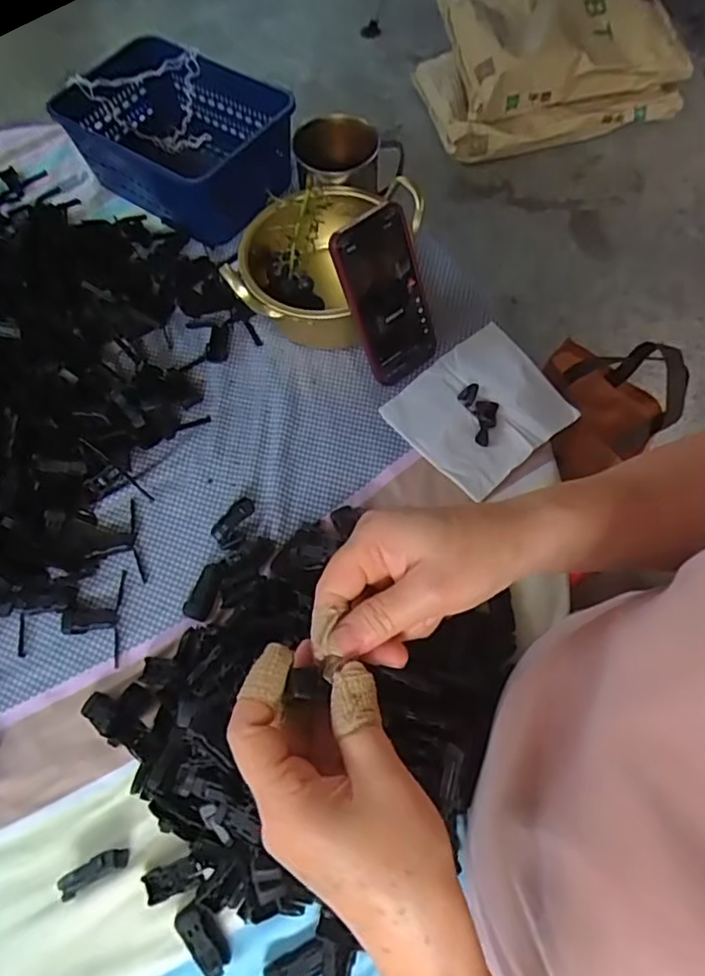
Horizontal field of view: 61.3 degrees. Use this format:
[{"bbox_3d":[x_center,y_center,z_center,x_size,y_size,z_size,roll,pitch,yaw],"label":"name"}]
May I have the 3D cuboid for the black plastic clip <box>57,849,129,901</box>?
[{"bbox_3d":[-0.187,0.277,0.430,0.046,0.016,0.016,-27,68,-10],"label":"black plastic clip"}]

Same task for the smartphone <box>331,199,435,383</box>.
[{"bbox_3d":[0.035,-0.181,0.563,0.079,0.160,0.016,-34,44,-11],"label":"smartphone"}]

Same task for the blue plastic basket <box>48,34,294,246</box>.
[{"bbox_3d":[-0.194,-0.406,0.708,0.262,0.100,0.175,32,70,14],"label":"blue plastic basket"}]

